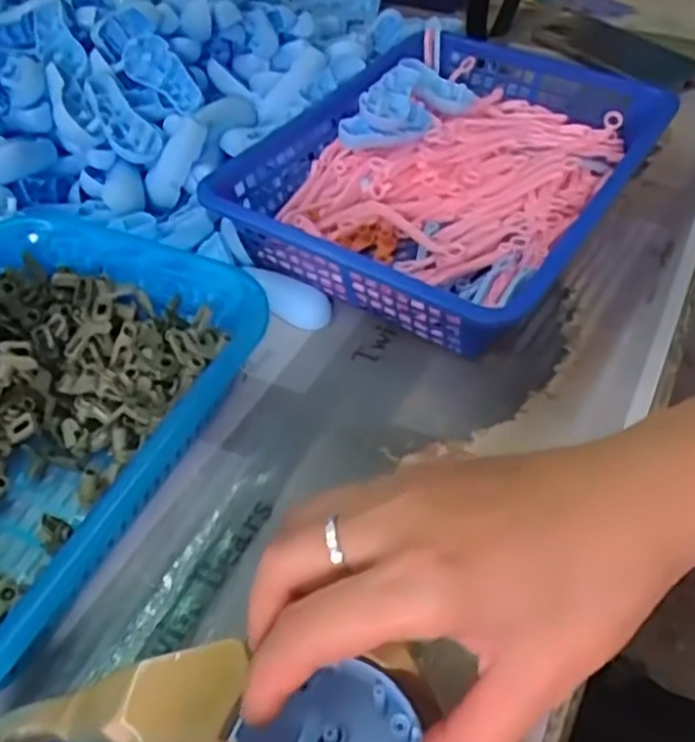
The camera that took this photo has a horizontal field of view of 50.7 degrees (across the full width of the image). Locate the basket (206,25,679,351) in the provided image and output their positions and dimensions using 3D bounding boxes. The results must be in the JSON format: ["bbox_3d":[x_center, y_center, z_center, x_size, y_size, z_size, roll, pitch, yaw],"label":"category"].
[{"bbox_3d":[0.069,-0.136,0.504,0.222,0.060,0.298,26,51,21],"label":"basket"}]

